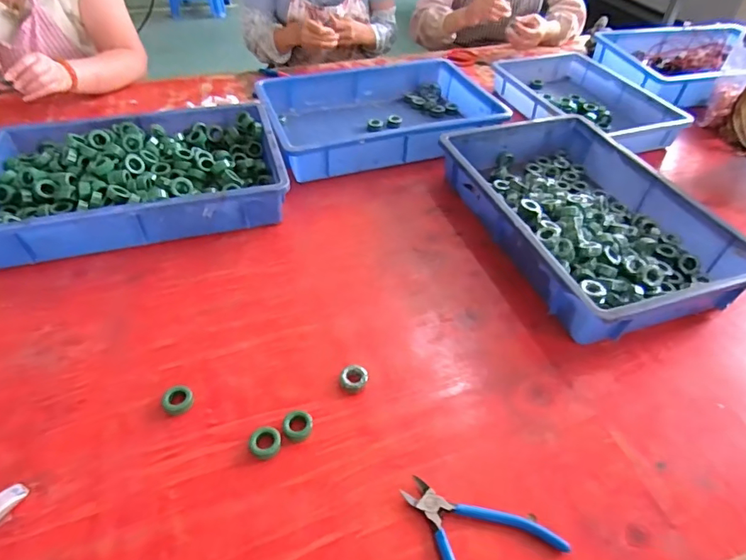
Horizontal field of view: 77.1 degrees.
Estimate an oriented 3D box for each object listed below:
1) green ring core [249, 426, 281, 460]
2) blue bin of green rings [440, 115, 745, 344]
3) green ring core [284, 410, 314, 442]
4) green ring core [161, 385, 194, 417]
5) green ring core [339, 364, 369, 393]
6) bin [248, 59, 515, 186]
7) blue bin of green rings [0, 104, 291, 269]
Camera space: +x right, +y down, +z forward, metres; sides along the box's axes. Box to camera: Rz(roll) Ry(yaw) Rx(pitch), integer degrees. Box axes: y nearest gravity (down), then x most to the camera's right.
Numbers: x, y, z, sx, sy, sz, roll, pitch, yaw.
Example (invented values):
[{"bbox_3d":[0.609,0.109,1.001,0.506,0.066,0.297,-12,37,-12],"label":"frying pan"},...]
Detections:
[{"bbox_3d":[-0.111,0.168,0.480,0.031,0.010,0.033,1,46,-1],"label":"green ring core"},{"bbox_3d":[0.316,-0.103,0.719,0.284,0.080,0.421,-15,48,-16],"label":"blue bin of green rings"},{"bbox_3d":[-0.079,0.154,0.493,0.031,0.014,0.029,1,46,-1],"label":"green ring core"},{"bbox_3d":[-0.214,0.131,0.513,0.030,0.012,0.033,1,46,-1],"label":"green ring core"},{"bbox_3d":[-0.022,0.114,0.536,0.030,0.011,0.032,1,46,-1],"label":"green ring core"},{"bbox_3d":[0.008,-0.327,0.929,0.430,0.070,0.305,-15,48,-16],"label":"bin"},{"bbox_3d":[-0.373,-0.172,0.757,0.429,0.079,0.303,-12,47,-14],"label":"blue bin of green rings"}]

